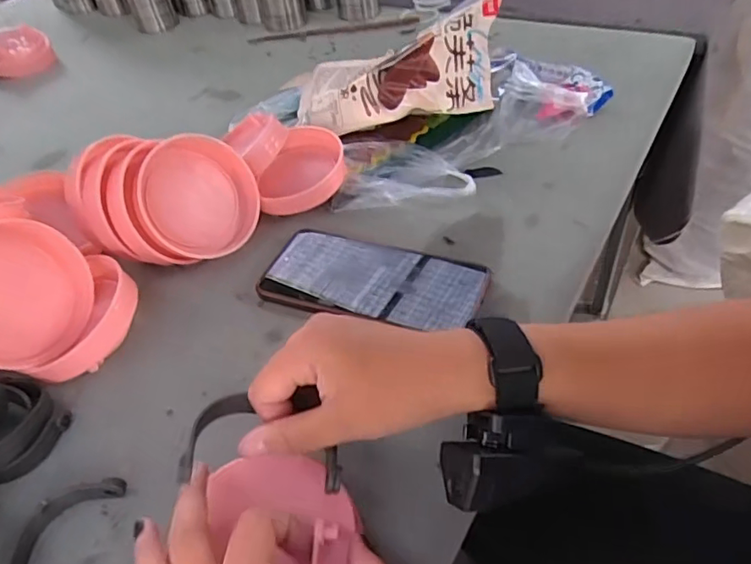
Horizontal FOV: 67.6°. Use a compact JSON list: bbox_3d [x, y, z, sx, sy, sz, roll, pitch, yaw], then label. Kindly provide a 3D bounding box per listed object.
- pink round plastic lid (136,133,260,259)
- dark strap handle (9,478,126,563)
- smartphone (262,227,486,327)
[{"bbox_3d":[-0.142,-0.069,0.457,0.091,0.095,0.020,-11,4,-27],"label":"pink round plastic lid"},{"bbox_3d":[-0.166,0.146,0.298,0.052,0.015,0.076,-8,44,-1],"label":"dark strap handle"},{"bbox_3d":[-0.002,-0.003,0.425,0.161,0.016,0.075,11,47,17],"label":"smartphone"}]

